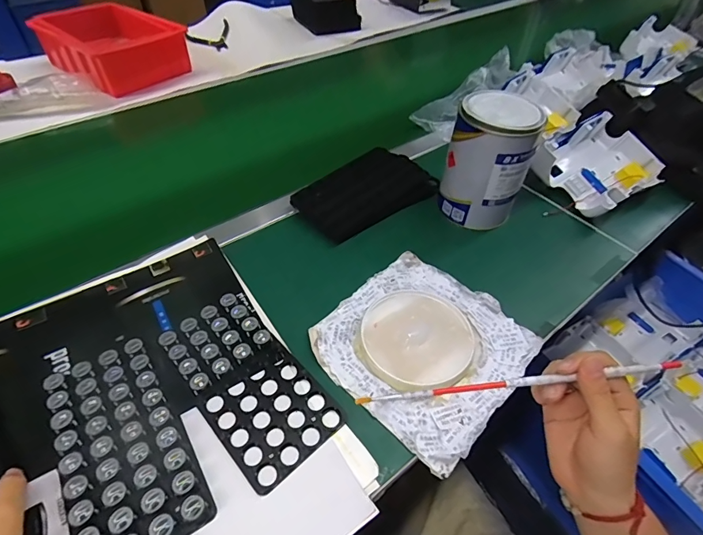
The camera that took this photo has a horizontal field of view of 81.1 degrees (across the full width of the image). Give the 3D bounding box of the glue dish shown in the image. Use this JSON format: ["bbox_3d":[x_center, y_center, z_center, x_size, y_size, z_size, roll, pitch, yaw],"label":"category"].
[{"bbox_3d":[0.070,0.075,0.442,0.115,0.016,0.117,1,47,-1],"label":"glue dish"}]

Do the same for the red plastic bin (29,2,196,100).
[{"bbox_3d":[-0.503,-0.474,0.876,0.243,0.094,0.203,28,52,22],"label":"red plastic bin"}]

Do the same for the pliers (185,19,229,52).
[{"bbox_3d":[-0.361,-0.580,1.029,0.102,0.031,0.137,-5,47,-7],"label":"pliers"}]

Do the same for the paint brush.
[{"bbox_3d":[0.127,0.091,0.322,0.245,0.009,0.006,-8,47,3],"label":"paint brush"}]

